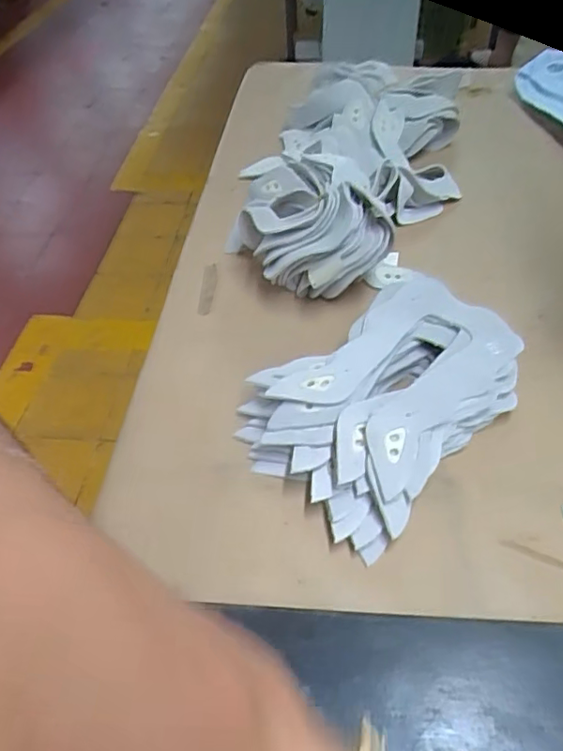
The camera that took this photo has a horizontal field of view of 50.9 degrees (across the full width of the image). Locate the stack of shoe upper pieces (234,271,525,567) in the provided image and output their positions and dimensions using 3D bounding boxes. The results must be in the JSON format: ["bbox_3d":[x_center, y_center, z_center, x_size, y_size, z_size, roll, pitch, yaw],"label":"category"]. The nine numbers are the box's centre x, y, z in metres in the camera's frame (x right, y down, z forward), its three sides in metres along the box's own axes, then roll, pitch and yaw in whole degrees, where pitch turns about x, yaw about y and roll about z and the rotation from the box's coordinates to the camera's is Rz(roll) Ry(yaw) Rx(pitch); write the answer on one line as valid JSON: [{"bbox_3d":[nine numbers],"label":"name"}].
[{"bbox_3d":[0.059,0.007,0.321,0.158,0.035,0.108,-35,54,-27],"label":"stack of shoe upper pieces"}]

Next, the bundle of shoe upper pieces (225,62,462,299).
[{"bbox_3d":[0.055,-0.177,0.474,0.168,0.060,0.317,7,47,10],"label":"bundle of shoe upper pieces"}]

